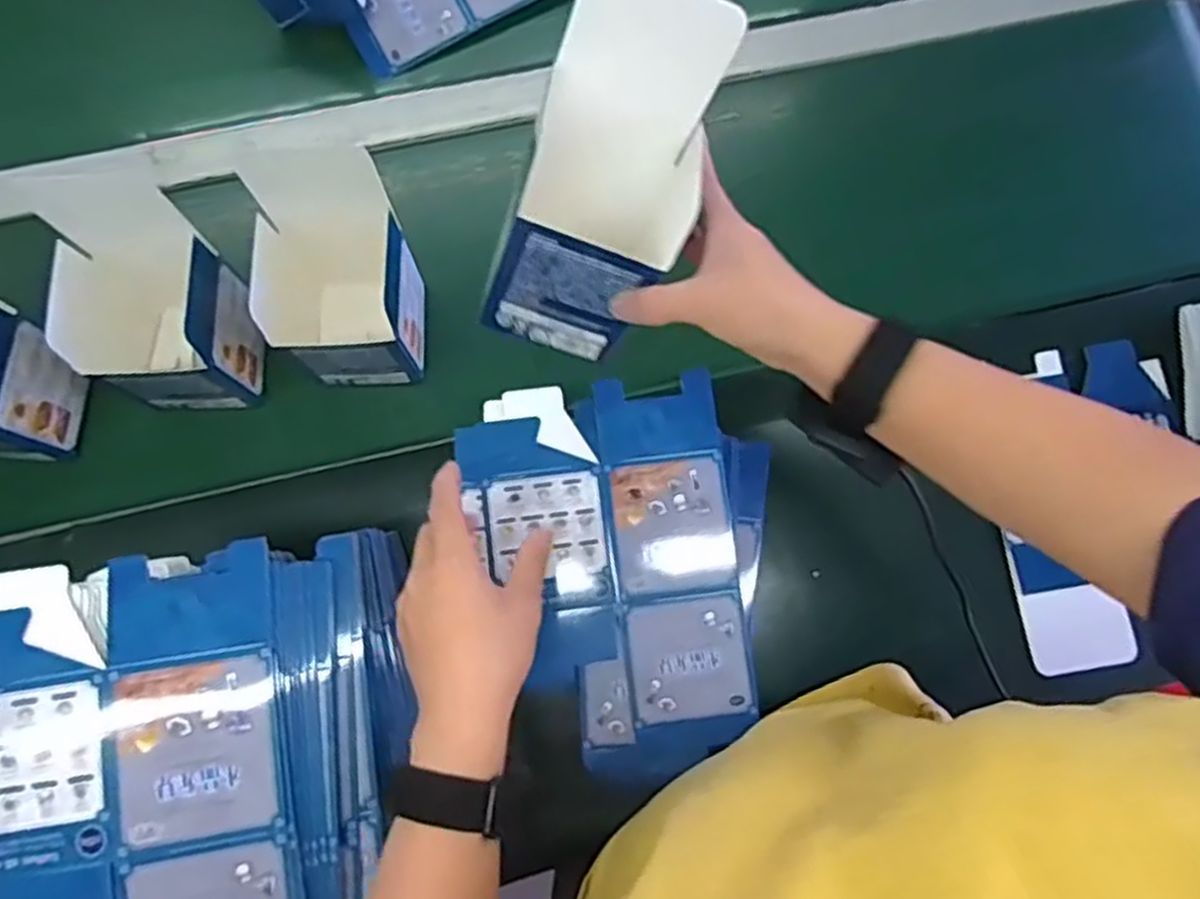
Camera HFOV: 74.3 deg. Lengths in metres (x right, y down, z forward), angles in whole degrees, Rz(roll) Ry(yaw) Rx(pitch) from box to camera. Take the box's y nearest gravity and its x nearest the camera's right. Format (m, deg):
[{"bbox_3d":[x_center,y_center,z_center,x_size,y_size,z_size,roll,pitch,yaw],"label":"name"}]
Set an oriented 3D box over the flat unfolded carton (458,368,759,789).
[{"bbox_3d":[0.016,0.083,0.513,0.163,0.010,0.237,-14,83,-3],"label":"flat unfolded carton"}]

